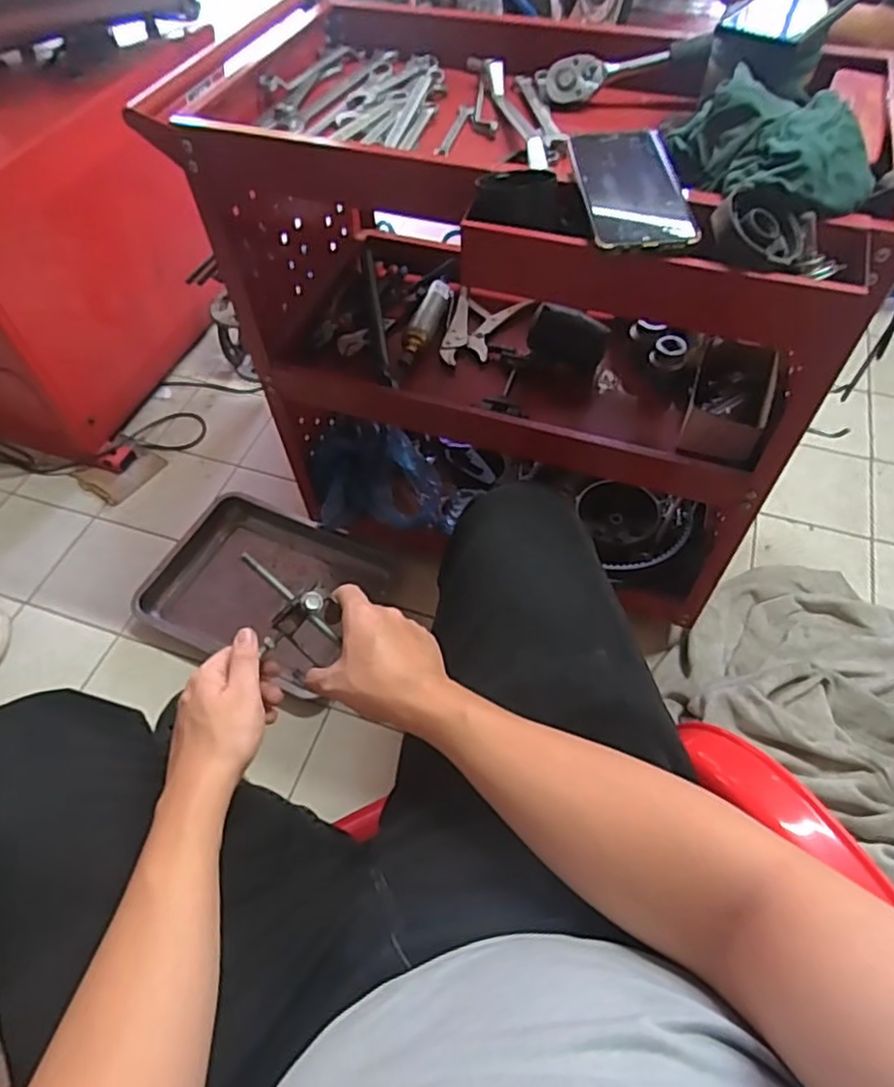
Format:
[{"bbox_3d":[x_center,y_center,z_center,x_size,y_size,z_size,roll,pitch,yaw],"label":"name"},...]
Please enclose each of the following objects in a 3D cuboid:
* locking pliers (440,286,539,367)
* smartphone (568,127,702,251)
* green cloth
[{"bbox_3d":[0.057,-0.317,0.943,0.123,0.034,0.140,7,56,6],"label":"locking pliers"},{"bbox_3d":[0.145,-0.283,0.510,0.082,0.016,0.155,0,56,1],"label":"smartphone"},{"bbox_3d":[0.258,-0.312,0.510,0.101,0.061,0.147,-14,56,-8],"label":"green cloth"}]

